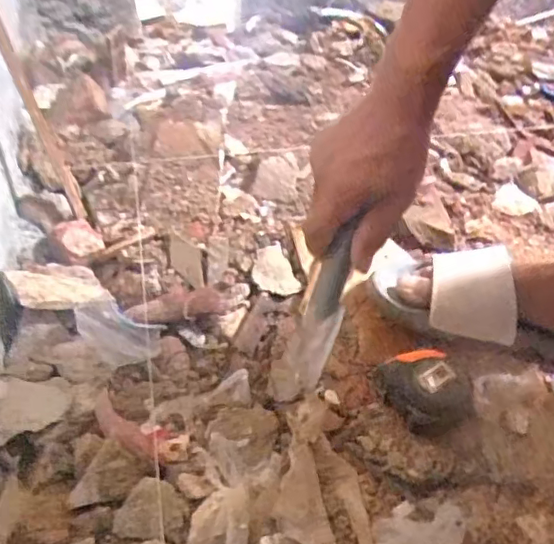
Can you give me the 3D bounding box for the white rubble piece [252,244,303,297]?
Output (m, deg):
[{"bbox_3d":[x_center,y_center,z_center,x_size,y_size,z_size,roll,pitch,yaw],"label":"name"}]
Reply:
[{"bbox_3d":[-0.005,0.000,0.625,0.043,0.018,0.065,-13,45,-20],"label":"white rubble piece"}]

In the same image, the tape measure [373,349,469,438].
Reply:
[{"bbox_3d":[0.127,0.104,0.493,0.071,0.037,0.068,-8,43,-15],"label":"tape measure"}]

